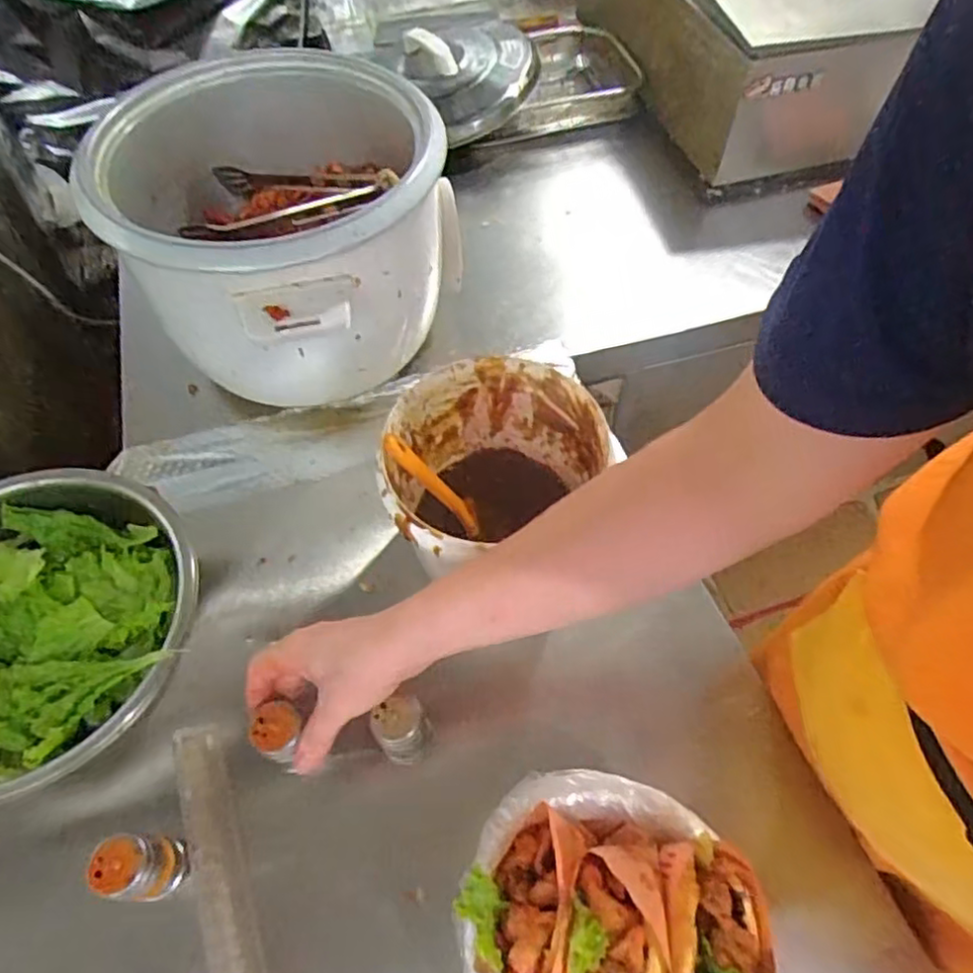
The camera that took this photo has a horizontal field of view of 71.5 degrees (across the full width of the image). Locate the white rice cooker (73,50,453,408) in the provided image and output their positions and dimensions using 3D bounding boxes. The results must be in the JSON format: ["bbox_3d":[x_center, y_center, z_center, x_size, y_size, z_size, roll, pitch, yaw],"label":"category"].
[{"bbox_3d":[-0.204,-0.254,0.689,0.319,0.224,0.302,0,57,1],"label":"white rice cooker"}]

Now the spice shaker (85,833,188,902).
[{"bbox_3d":[-0.243,0.269,0.480,0.034,0.080,0.044,3,57,2],"label":"spice shaker"}]

